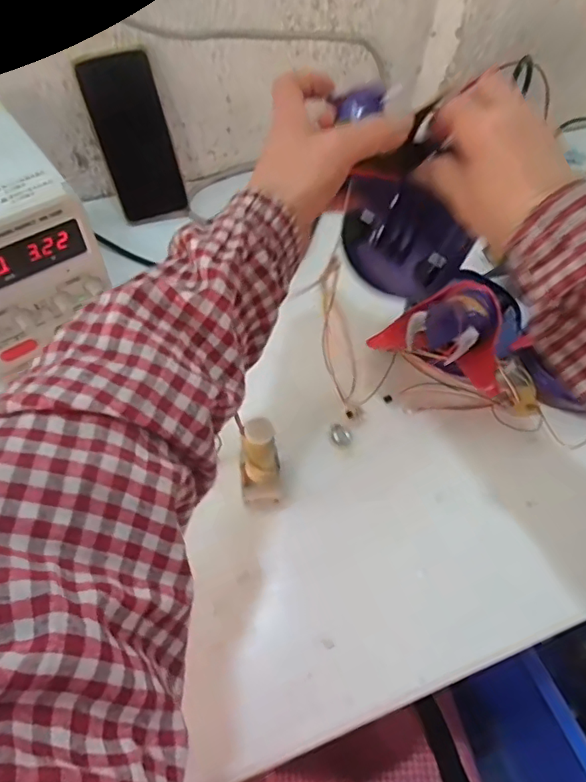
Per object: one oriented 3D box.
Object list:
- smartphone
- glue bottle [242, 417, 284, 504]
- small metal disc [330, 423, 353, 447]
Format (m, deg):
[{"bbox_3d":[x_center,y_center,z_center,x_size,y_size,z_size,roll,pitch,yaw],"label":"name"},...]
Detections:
[{"bbox_3d":[-0.167,-0.267,0.566,0.075,0.162,0.012,-17,41,-7],"label":"smartphone"},{"bbox_3d":[-0.025,0.056,0.406,0.031,0.092,0.028,-7,57,-6],"label":"glue bottle"},{"bbox_3d":[0.043,0.039,0.472,0.020,0.005,0.022,0,57,-1],"label":"small metal disc"}]

